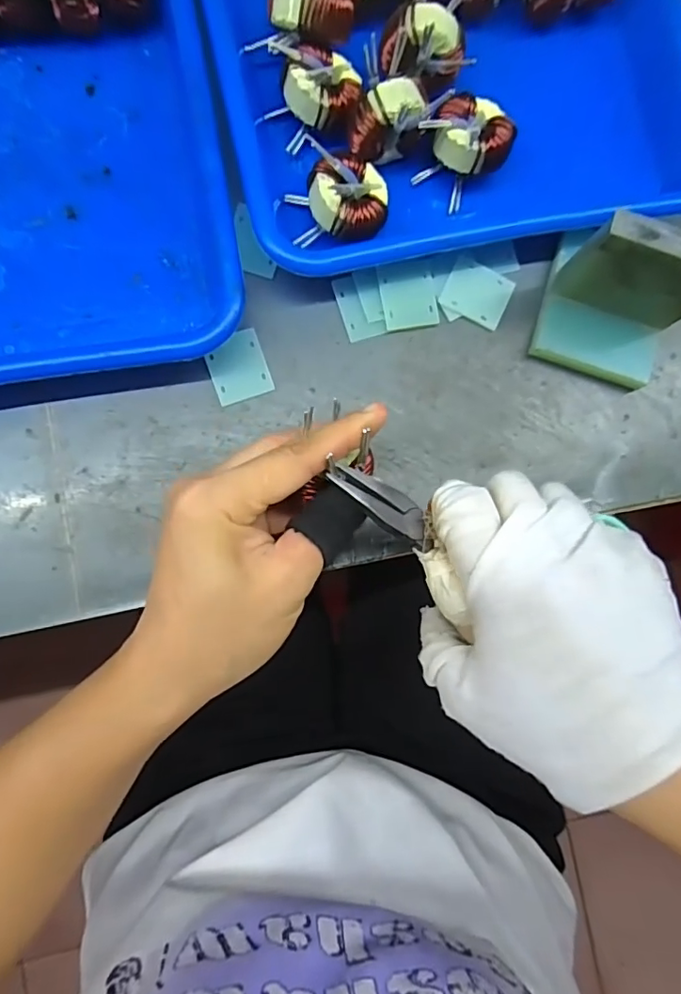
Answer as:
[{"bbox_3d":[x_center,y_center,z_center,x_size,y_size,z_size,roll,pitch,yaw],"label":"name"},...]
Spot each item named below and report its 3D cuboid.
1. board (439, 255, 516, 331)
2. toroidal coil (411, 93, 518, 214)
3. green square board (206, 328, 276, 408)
[{"bbox_3d":[0.074,-0.110,0.286,0.033,0.006,0.030,26,84,-3],"label":"board"},{"bbox_3d":[0.065,-0.184,0.276,0.046,0.028,0.038,-44,90,-6],"label":"toroidal coil"},{"bbox_3d":[-0.053,-0.067,0.274,0.029,0.004,0.034,-20,88,-6],"label":"green square board"}]

